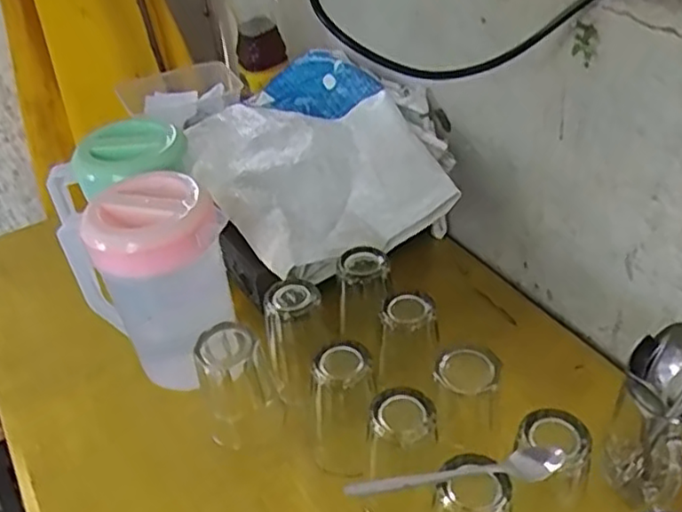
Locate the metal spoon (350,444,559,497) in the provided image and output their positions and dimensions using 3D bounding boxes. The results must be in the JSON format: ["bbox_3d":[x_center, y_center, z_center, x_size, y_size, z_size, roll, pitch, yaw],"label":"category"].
[{"bbox_3d":[0.085,0.162,0.515,0.162,0.019,0.026,-5,40,3],"label":"metal spoon"}]

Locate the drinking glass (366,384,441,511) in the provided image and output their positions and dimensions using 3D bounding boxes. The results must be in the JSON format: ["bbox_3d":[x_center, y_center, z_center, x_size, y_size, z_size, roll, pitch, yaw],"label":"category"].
[{"bbox_3d":[0.052,0.180,0.603,0.063,0.122,0.059,-5,40,3],"label":"drinking glass"}]

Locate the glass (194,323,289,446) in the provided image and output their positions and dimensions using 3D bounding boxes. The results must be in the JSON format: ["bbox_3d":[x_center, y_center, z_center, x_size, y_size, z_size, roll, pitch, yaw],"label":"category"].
[{"bbox_3d":[-0.106,0.126,0.694,0.080,0.110,0.078,-16,41,-10],"label":"glass"}]

